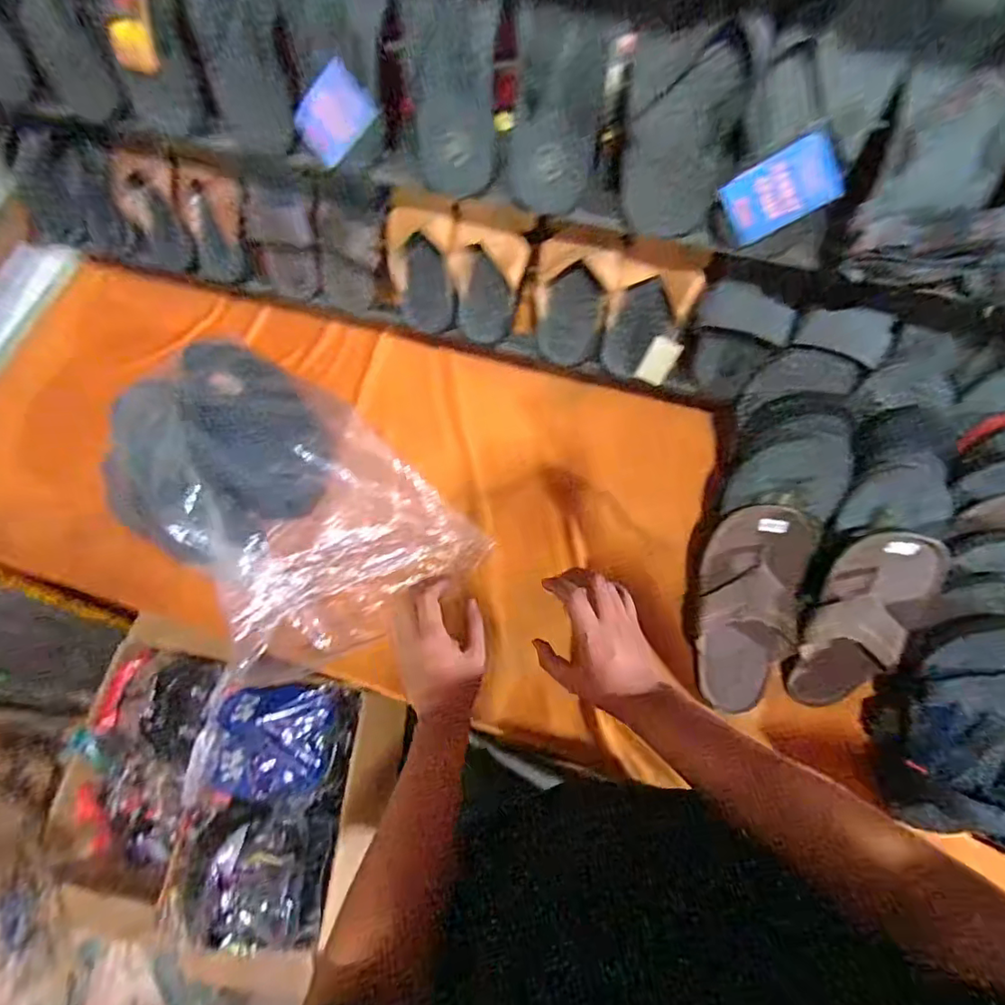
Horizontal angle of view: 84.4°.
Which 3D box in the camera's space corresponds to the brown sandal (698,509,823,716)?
[{"bbox_3d":[0.293,0.127,0.657,0.114,0.039,0.247,9,101,5],"label":"brown sandal"}]

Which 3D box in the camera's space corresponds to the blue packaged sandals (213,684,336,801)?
[{"bbox_3d":[-0.423,0.437,1.016,0.203,0.066,0.183,-4,68,0],"label":"blue packaged sandals"}]

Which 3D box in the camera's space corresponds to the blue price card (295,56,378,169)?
[{"bbox_3d":[-0.171,-0.393,0.564,0.085,0.056,0.004,-26,34,33],"label":"blue price card"}]

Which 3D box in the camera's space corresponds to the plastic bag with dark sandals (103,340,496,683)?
[{"bbox_3d":[-0.267,-0.007,0.709,0.392,0.191,0.285,40,74,16],"label":"plastic bag with dark sandals"}]

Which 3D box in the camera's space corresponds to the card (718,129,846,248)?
[{"bbox_3d":[0.245,-0.274,0.491,0.060,0.090,0.007,51,54,-24],"label":"card"}]

